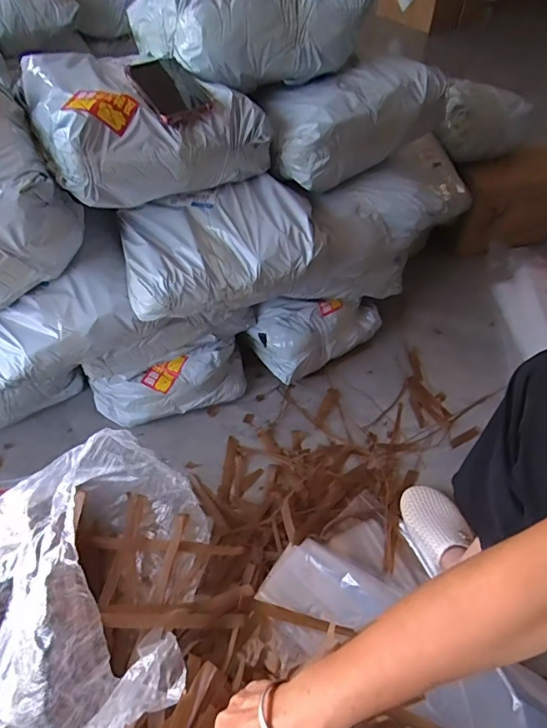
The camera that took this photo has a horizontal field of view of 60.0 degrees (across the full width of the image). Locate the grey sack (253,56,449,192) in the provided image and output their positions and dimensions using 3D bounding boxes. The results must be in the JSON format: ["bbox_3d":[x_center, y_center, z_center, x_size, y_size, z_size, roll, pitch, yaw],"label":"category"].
[{"bbox_3d":[0.133,-0.425,0.814,0.311,0.128,0.150,-25,54,-21],"label":"grey sack"}]

